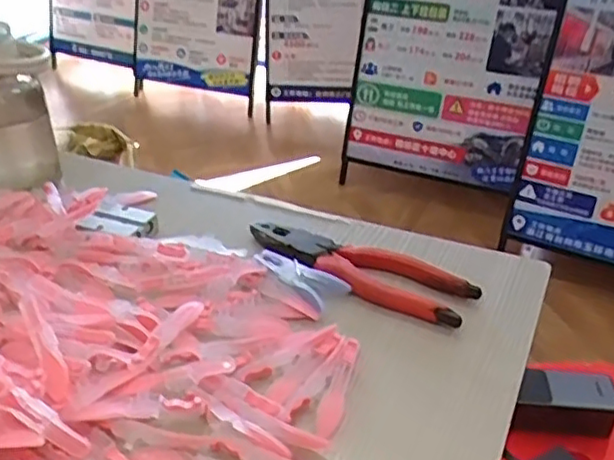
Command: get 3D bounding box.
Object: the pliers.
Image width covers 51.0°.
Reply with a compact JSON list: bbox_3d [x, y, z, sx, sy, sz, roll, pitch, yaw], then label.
[{"bbox_3d":[0.035,0.024,0.490,0.187,0.012,0.045,19,38,27],"label":"pliers"}]

